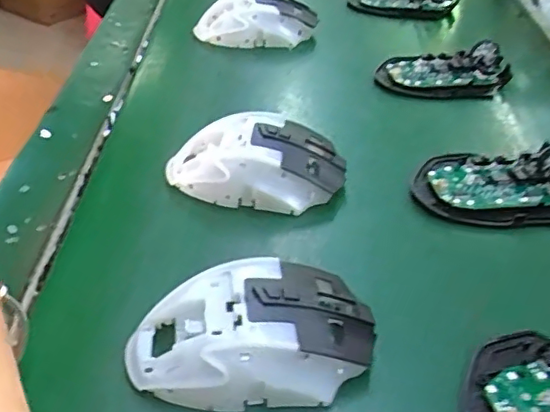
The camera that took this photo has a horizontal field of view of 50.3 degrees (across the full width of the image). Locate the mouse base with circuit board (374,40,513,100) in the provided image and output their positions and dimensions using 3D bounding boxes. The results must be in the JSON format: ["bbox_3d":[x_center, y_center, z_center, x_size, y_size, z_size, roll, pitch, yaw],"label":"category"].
[{"bbox_3d":[0.147,-0.118,0.506,0.111,0.028,0.056,7,40,5],"label":"mouse base with circuit board"}]

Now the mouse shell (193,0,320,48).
[{"bbox_3d":[-0.017,-0.182,0.564,0.114,0.041,0.065,6,40,4],"label":"mouse shell"}]

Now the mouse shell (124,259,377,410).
[{"bbox_3d":[-0.009,0.060,0.276,0.118,0.037,0.067,-8,41,-13],"label":"mouse shell"}]

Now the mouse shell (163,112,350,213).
[{"bbox_3d":[-0.012,-0.031,0.383,0.116,0.035,0.066,10,40,9],"label":"mouse shell"}]

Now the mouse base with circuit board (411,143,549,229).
[{"bbox_3d":[0.150,-0.015,0.379,0.111,0.029,0.064,11,41,10],"label":"mouse base with circuit board"}]

